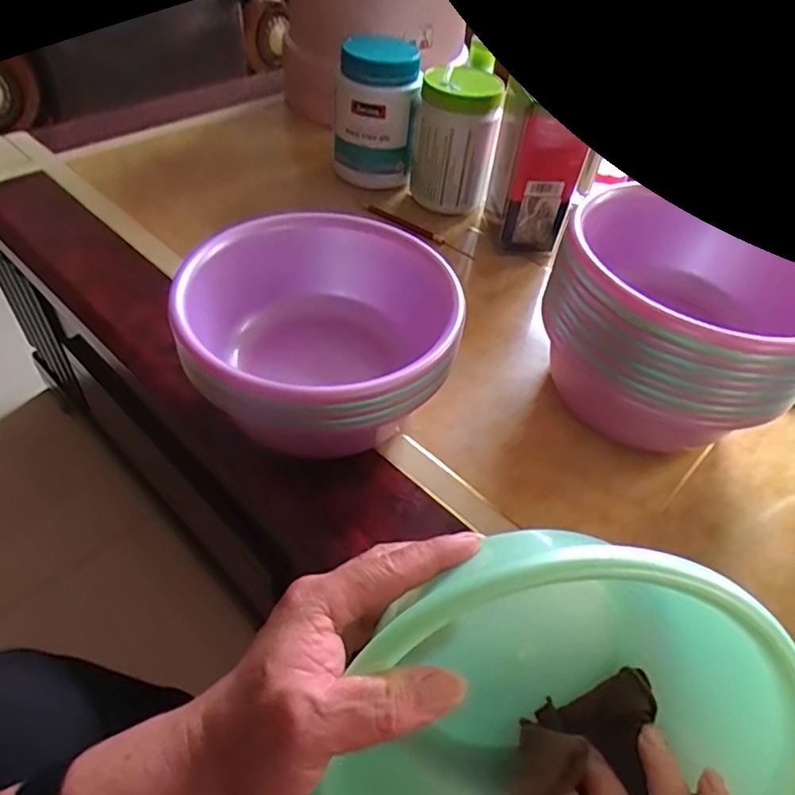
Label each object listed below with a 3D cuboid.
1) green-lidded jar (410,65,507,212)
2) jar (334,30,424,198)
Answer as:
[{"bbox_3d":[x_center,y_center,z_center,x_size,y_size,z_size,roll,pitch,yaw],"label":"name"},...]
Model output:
[{"bbox_3d":[0.074,-0.334,0.763,0.099,0.148,0.107,3,47,-4],"label":"green-lidded jar"},{"bbox_3d":[-0.030,-0.382,0.786,0.106,0.160,0.106,3,47,-4],"label":"jar"}]

